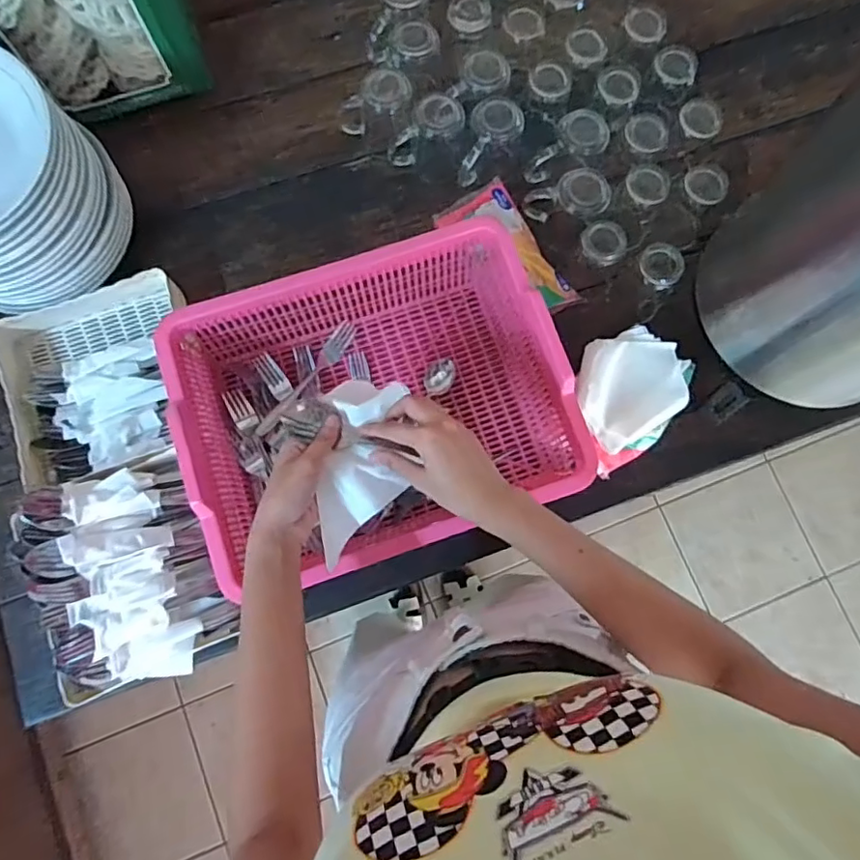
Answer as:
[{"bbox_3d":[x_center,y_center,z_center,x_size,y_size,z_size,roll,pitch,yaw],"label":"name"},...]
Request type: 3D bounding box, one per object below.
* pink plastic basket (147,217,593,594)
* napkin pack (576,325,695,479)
[{"bbox_3d":[-0.062,-0.037,0.623,0.384,0.121,0.335,-19,80,-5],"label":"pink plastic basket"},{"bbox_3d":[0.231,-0.044,0.646,0.148,0.057,0.131,-27,81,-6],"label":"napkin pack"}]

